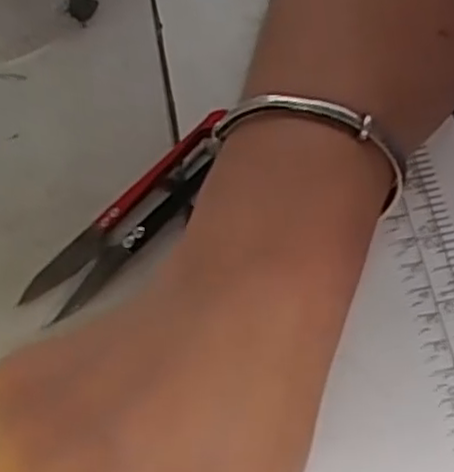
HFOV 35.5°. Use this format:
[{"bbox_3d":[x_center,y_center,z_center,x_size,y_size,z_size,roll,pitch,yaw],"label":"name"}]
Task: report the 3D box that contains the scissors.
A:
[{"bbox_3d":[-0.034,-0.009,0.269,0.022,0.012,0.101,39,71,20],"label":"scissors"}]

